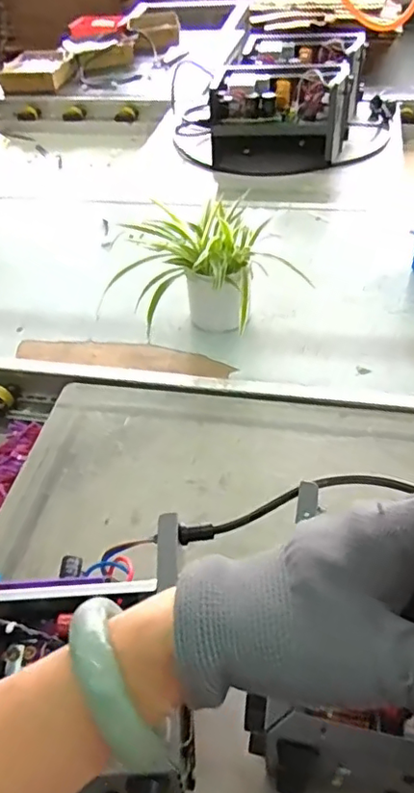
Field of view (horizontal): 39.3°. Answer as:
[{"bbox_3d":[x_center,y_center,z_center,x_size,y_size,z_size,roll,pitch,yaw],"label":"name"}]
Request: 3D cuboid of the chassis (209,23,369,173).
[{"bbox_3d":[0.189,-0.685,1.333,0.288,0.160,0.426,11,46,16],"label":"chassis"}]

